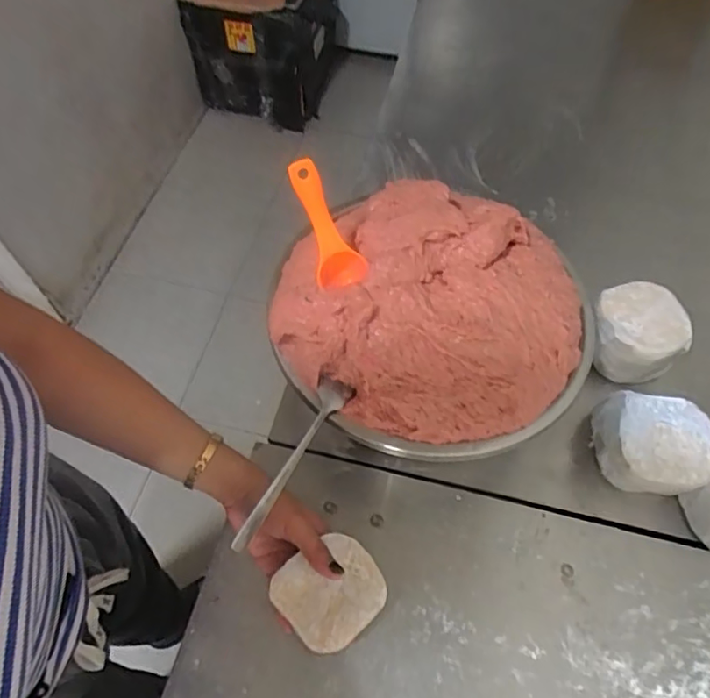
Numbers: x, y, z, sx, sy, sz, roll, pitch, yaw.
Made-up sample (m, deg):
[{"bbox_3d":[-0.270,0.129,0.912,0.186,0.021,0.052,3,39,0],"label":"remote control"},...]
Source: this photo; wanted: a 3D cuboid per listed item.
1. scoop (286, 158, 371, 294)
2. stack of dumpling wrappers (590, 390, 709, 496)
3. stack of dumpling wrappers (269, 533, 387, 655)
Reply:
[{"bbox_3d":[-0.025,-0.096,0.428,0.037,0.102,0.025,-34,32,-19],"label":"scoop"},{"bbox_3d":[0.273,0.095,0.519,0.090,0.075,0.087,8,59,4],"label":"stack of dumpling wrappers"},{"bbox_3d":[-0.019,0.197,0.450,0.081,0.012,0.076,-37,66,-20],"label":"stack of dumpling wrappers"}]

